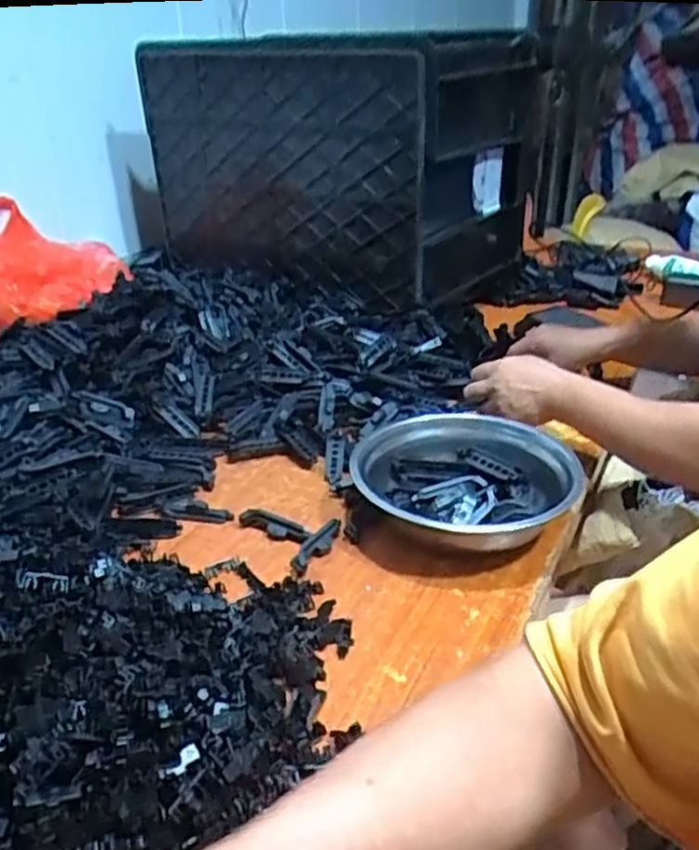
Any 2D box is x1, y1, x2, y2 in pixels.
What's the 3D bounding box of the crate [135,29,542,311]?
[{"bbox_3d":[-0.035,-0.508,1.362,0.679,0.376,0.429,23,35,39],"label":"crate"}]

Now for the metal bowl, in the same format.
[{"bbox_3d":[0.107,0.052,0.683,0.197,0.066,0.208,0,27,0],"label":"metal bowl"}]

